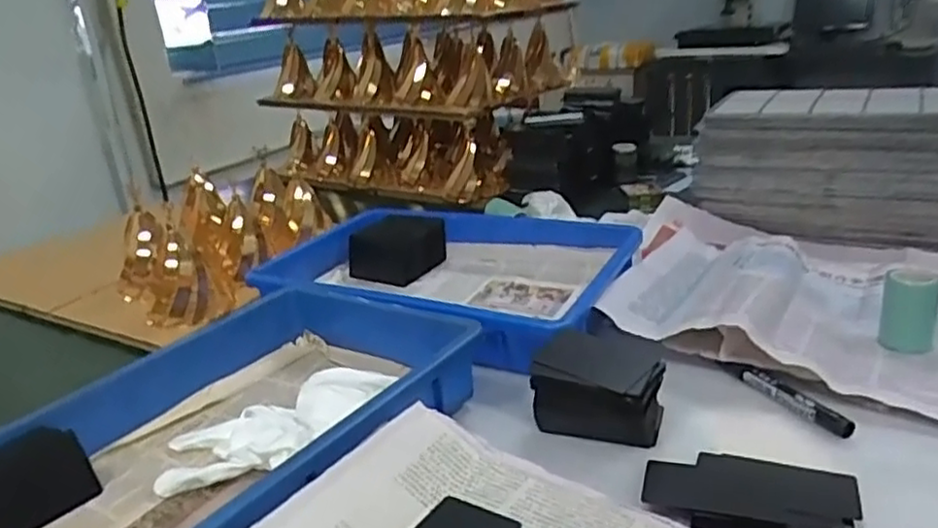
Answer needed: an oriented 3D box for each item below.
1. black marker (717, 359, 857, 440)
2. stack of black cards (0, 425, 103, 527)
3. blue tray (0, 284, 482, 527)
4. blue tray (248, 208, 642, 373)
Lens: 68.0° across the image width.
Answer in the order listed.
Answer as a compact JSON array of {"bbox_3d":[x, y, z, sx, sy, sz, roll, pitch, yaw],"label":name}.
[{"bbox_3d":[0.243,0.103,0.541,0.014,0.021,0.114,-15,24,-26],"label":"black marker"},{"bbox_3d":[-0.318,0.158,0.486,0.095,0.064,0.006,-29,-2,-45],"label":"stack of black cards"},{"bbox_3d":[-0.191,0.130,0.503,0.258,0.076,0.364,11,26,33],"label":"blue tray"},{"bbox_3d":[-0.029,0.023,0.749,0.370,0.076,0.258,7,24,26],"label":"blue tray"}]

